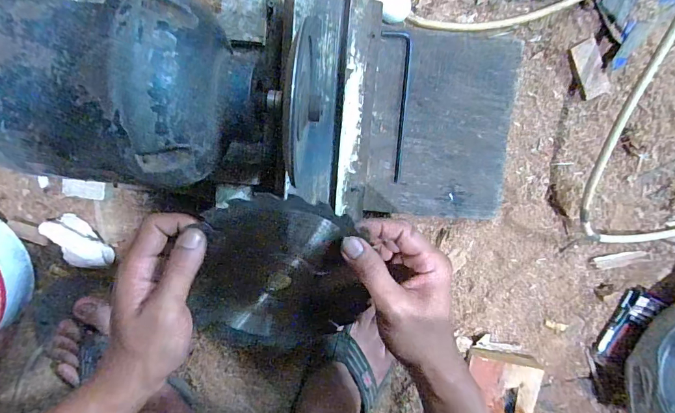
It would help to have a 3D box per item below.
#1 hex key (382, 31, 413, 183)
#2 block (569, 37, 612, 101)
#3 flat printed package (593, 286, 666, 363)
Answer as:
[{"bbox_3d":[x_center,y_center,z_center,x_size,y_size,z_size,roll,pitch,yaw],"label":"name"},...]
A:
[{"bbox_3d":[0.065,-0.104,0.408,0.029,0.004,0.156,-2,98,-4],"label":"hex key"},{"bbox_3d":[0.282,-0.153,0.429,0.030,0.009,0.062,-27,99,0],"label":"block"},{"bbox_3d":[0.359,0.147,0.476,0.029,0.022,0.097,33,98,-6],"label":"flat printed package"}]

